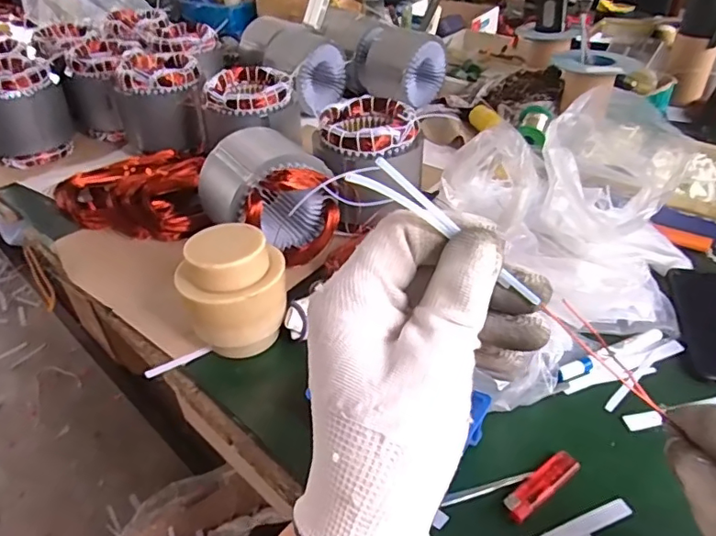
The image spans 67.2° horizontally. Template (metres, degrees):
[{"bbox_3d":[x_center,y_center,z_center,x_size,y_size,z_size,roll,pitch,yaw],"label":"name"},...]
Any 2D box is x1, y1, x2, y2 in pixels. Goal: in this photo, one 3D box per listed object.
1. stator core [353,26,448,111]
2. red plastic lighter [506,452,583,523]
[{"bbox_3d":[0.087,-0.441,1.167,0.153,0.142,0.140,26,46,30],"label":"stator core"},{"bbox_3d":[0.160,0.186,0.466,0.084,0.007,0.024,-28,45,-29],"label":"red plastic lighter"}]

